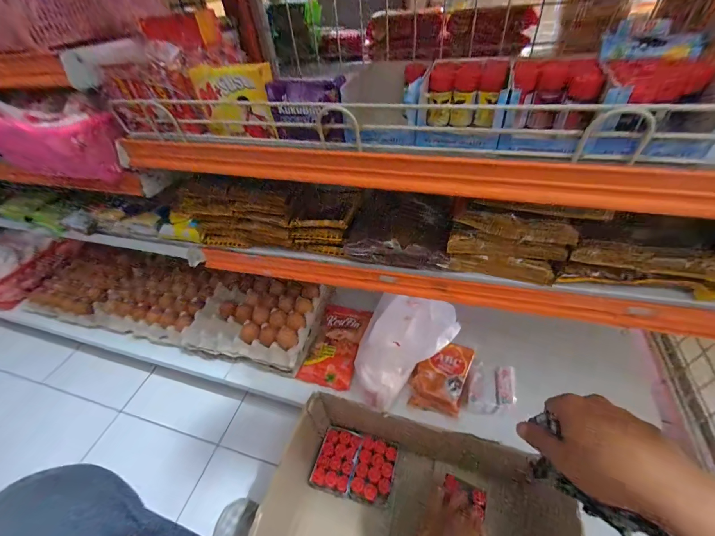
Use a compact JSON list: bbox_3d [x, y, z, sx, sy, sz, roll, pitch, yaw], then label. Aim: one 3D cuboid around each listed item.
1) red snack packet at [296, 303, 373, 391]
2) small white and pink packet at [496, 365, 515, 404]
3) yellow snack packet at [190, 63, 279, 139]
[{"bbox_3d":[-0.048,0.175,0.722,0.119,0.043,0.206,9,46,17],"label":"red snack packet"},{"bbox_3d":[0.293,0.230,0.600,0.034,0.015,0.073,6,45,14],"label":"small white and pink packet"},{"bbox_3d":[-0.140,-0.192,0.352,0.101,0.071,0.025,13,47,20],"label":"yellow snack packet"}]

